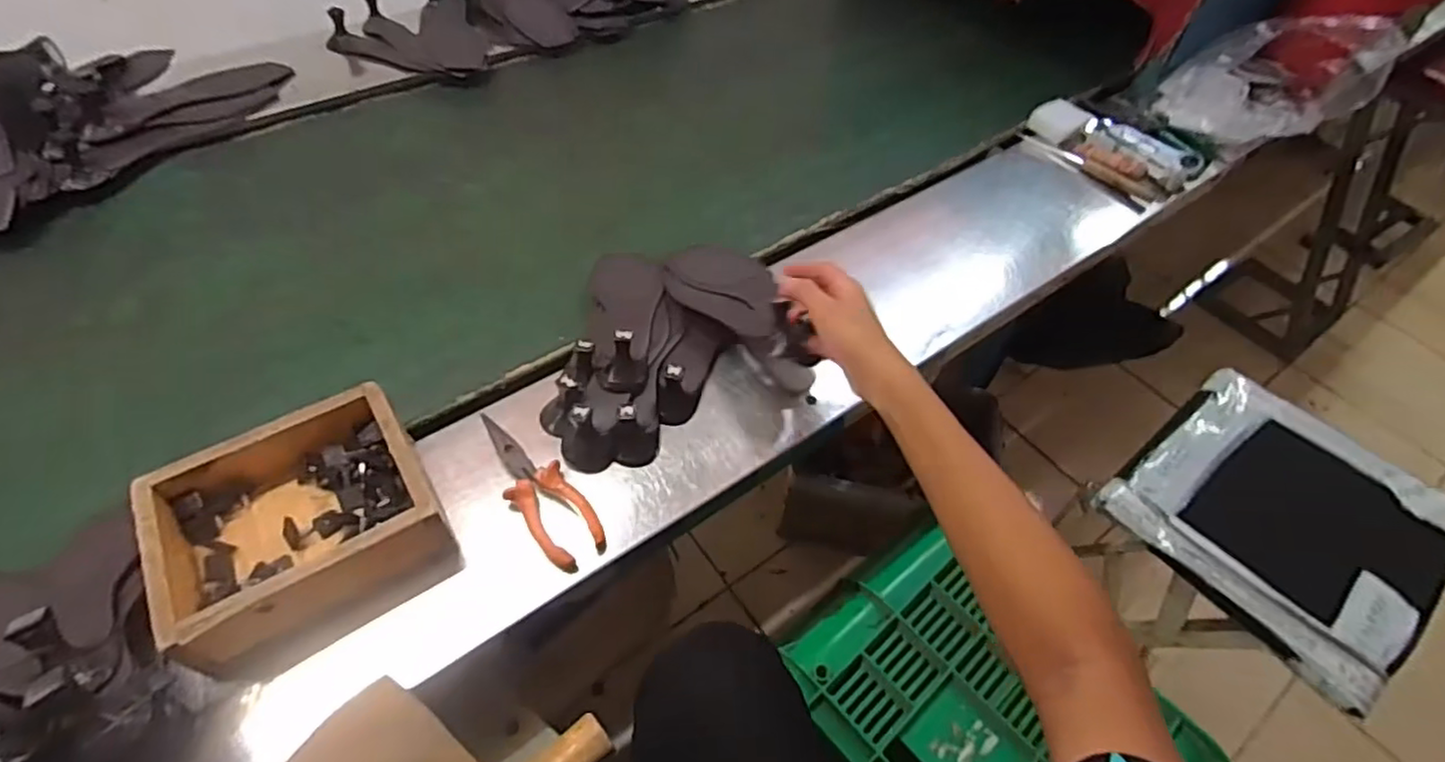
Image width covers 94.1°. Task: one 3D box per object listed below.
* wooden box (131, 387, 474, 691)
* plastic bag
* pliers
[{"bbox_3d":[-0.321,0.112,0.521,0.180,0.079,0.166,-26,58,-21],"label":"wooden box"},{"bbox_3d":[0.803,-0.444,0.957,0.288,0.121,0.170,-19,56,-16],"label":"plastic bag"},{"bbox_3d":[-0.158,0.089,0.570,0.049,0.027,0.156,-30,60,-23],"label":"pliers"}]

